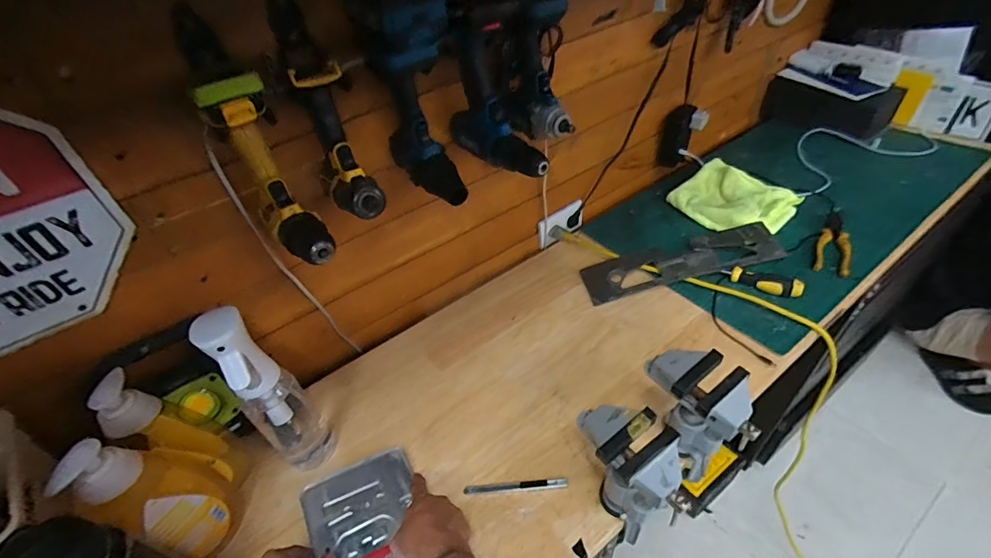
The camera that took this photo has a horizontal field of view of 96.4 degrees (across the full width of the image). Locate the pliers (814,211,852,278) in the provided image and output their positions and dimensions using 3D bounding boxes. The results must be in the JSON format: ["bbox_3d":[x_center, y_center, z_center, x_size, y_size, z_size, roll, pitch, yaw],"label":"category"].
[{"bbox_3d":[0.639,-0.075,0.840,0.054,0.015,0.201,17,49,25],"label":"pliers"}]

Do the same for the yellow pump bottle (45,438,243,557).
[{"bbox_3d":[-0.353,0.238,0.483,0.048,0.245,0.085,12,47,18],"label":"yellow pump bottle"}]

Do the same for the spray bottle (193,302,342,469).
[{"bbox_3d":[-0.284,0.139,0.552,0.094,0.277,0.070,31,55,32],"label":"spray bottle"}]

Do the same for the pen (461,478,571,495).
[{"bbox_3d":[0.027,0.270,0.578,0.133,0.009,0.013,-5,44,2],"label":"pen"}]

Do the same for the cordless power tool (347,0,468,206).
[{"bbox_3d":[-0.096,-0.249,0.523,0.113,0.305,0.113,-13,43,-5],"label":"cordless power tool"}]

